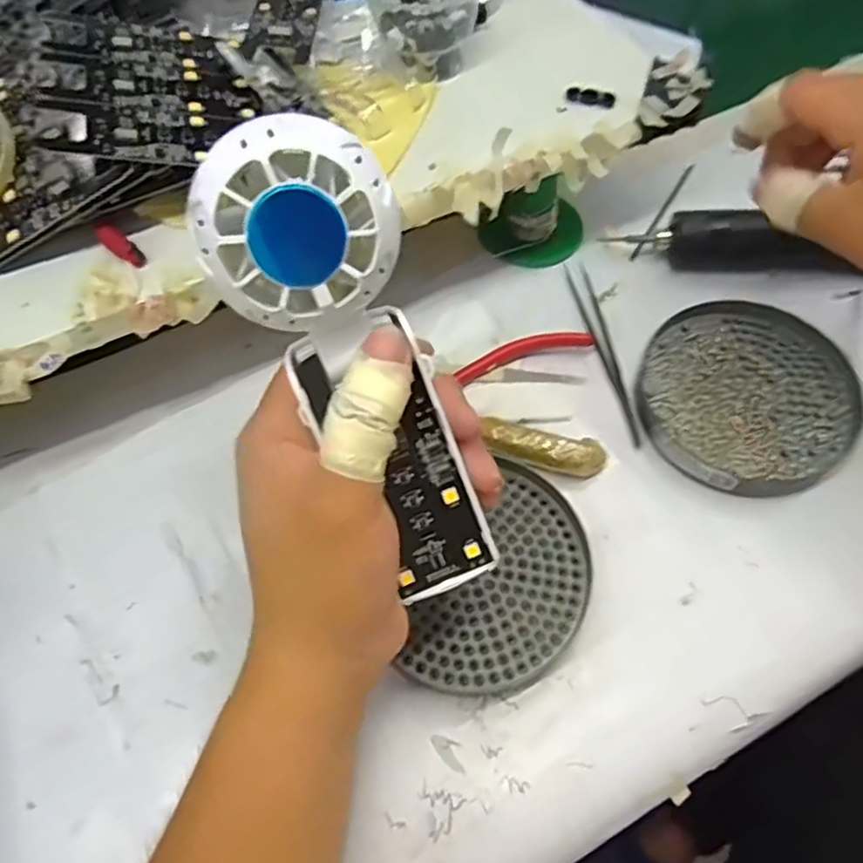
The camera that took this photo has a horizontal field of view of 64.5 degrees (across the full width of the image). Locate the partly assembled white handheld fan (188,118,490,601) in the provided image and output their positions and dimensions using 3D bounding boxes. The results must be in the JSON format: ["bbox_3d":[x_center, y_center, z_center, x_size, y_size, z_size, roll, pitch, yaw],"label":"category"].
[{"bbox_3d":[-0.019,-0.016,0.233,0.055,0.170,0.028,-29,31,-8],"label":"partly assembled white handheld fan"}]

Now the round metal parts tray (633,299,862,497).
[{"bbox_3d":[0.170,-0.022,0.374,0.110,0.014,0.115,-1,60,2],"label":"round metal parts tray"}]

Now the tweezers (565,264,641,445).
[{"bbox_3d":[0.101,-0.049,0.399,0.014,0.005,0.129,-10,60,-3],"label":"tweezers"}]

